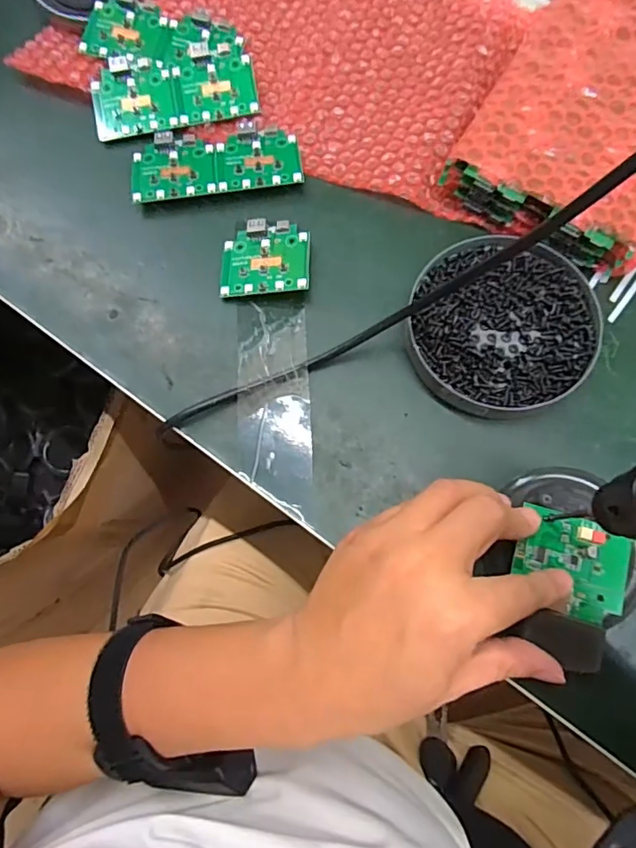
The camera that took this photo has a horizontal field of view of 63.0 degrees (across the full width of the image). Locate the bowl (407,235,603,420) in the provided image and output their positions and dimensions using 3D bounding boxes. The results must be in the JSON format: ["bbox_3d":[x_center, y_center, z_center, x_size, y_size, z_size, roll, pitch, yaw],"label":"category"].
[{"bbox_3d":[0.113,-0.060,0.323,0.109,0.021,0.114,0,74,1],"label":"bowl"}]

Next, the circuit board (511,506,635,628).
[{"bbox_3d":[0.137,0.075,0.277,0.057,0.009,0.050,18,76,6],"label":"circuit board"}]

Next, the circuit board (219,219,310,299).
[{"bbox_3d":[-0.035,-0.110,0.344,0.058,0.014,0.053,0,74,1],"label":"circuit board"}]

